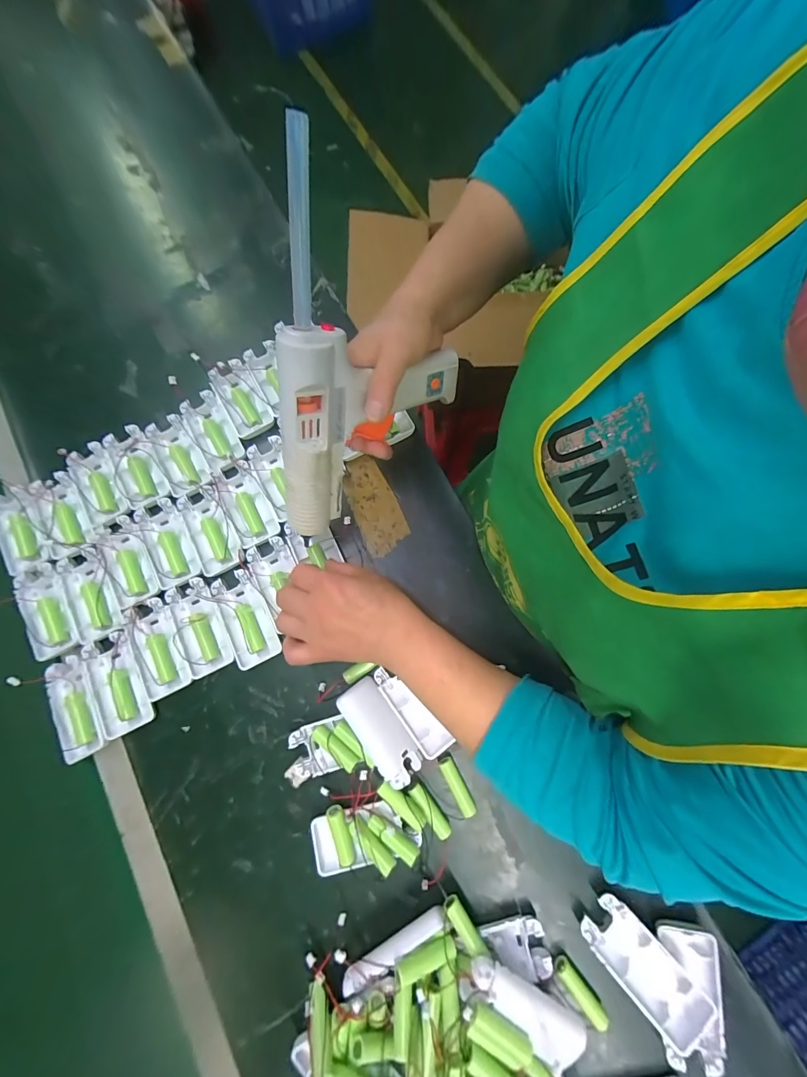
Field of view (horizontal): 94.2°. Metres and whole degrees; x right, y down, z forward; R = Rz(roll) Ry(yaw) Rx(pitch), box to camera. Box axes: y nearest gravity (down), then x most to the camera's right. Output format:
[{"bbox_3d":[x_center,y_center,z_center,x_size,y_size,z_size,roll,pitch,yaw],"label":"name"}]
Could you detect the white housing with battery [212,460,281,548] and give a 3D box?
[{"bbox_3d":[-0.172,-0.039,0.410,0.042,0.016,0.094,-28,79,-5],"label":"white housing with battery"}]

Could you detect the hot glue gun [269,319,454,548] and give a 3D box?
[{"bbox_3d":[-0.035,-0.102,0.338,0.163,0.166,0.045,-23,48,-29],"label":"hot glue gun"}]

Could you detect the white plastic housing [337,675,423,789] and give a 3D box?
[{"bbox_3d":[-0.022,0.177,0.346,0.041,0.011,0.094,-29,75,-29],"label":"white plastic housing"}]

